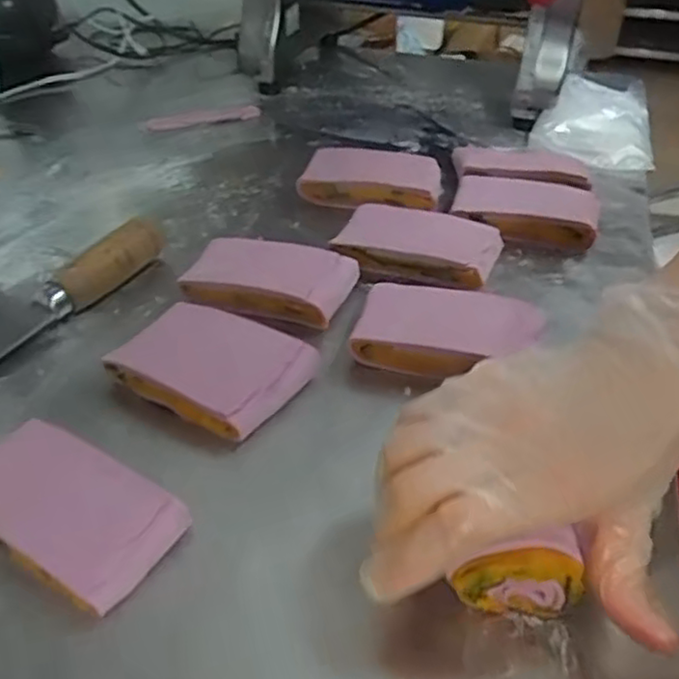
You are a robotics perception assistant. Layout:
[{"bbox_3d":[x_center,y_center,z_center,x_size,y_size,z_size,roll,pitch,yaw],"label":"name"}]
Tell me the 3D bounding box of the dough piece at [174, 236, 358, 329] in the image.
[{"bbox_3d":[-0.046,-0.039,0.467,0.106,0.026,0.063,9,39,9],"label":"dough piece"}]

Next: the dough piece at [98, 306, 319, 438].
[{"bbox_3d":[-0.071,0.017,0.398,0.103,0.024,0.069,21,43,23],"label":"dough piece"}]

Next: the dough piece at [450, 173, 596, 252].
[{"bbox_3d":[0.145,-0.100,0.548,0.106,0.026,0.070,6,39,6],"label":"dough piece"}]

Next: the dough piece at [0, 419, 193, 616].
[{"bbox_3d":[-0.125,0.079,0.318,0.101,0.024,0.057,21,43,23],"label":"dough piece"}]

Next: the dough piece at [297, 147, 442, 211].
[{"bbox_3d":[0.029,-0.133,0.590,0.109,0.031,0.074,10,40,10],"label":"dough piece"}]

